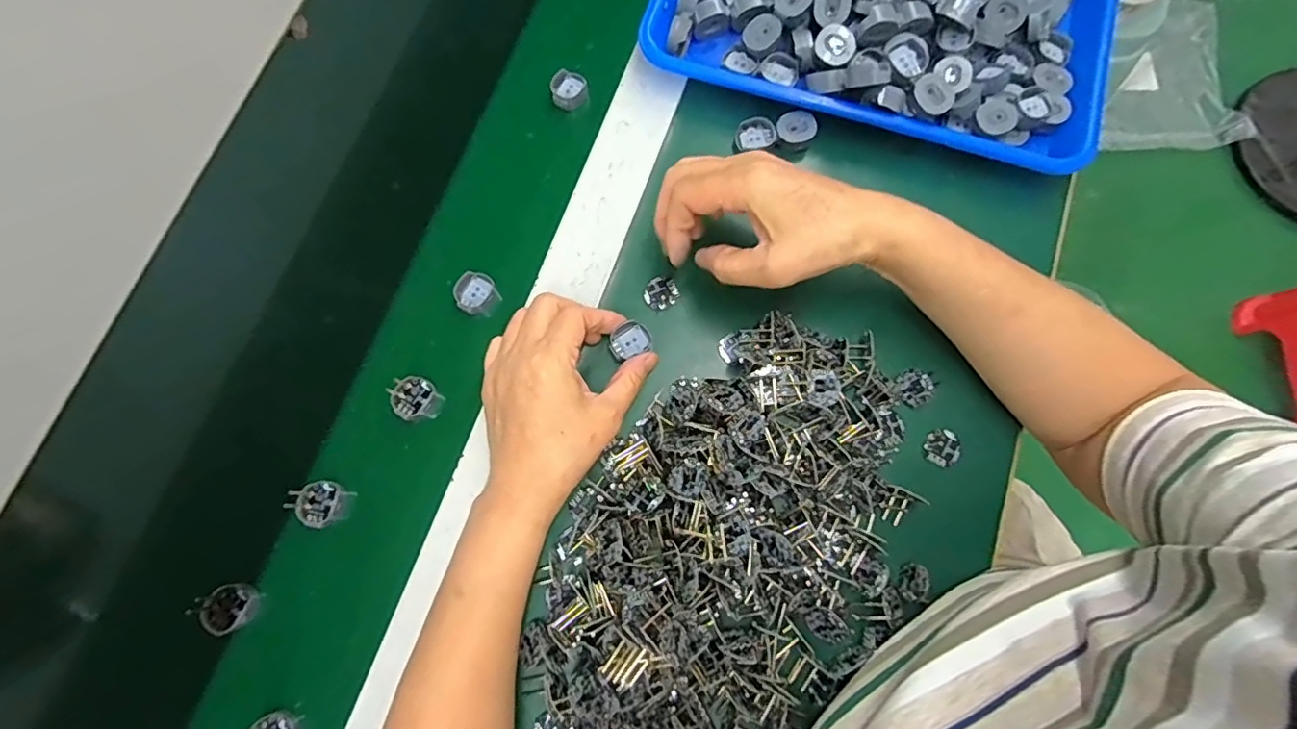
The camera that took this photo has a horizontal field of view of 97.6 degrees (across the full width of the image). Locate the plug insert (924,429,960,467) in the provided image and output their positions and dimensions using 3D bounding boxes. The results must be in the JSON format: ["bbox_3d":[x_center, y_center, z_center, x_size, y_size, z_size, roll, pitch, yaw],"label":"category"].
[{"bbox_3d":[0.195,0.055,0.377,0.022,0.004,0.024,0,77,1],"label":"plug insert"}]

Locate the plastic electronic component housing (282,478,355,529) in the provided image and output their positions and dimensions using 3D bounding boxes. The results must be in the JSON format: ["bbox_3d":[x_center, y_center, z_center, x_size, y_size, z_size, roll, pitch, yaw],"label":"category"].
[{"bbox_3d":[-0.215,0.091,0.372,0.033,0.019,0.030,-8,77,-1],"label":"plastic electronic component housing"}]

